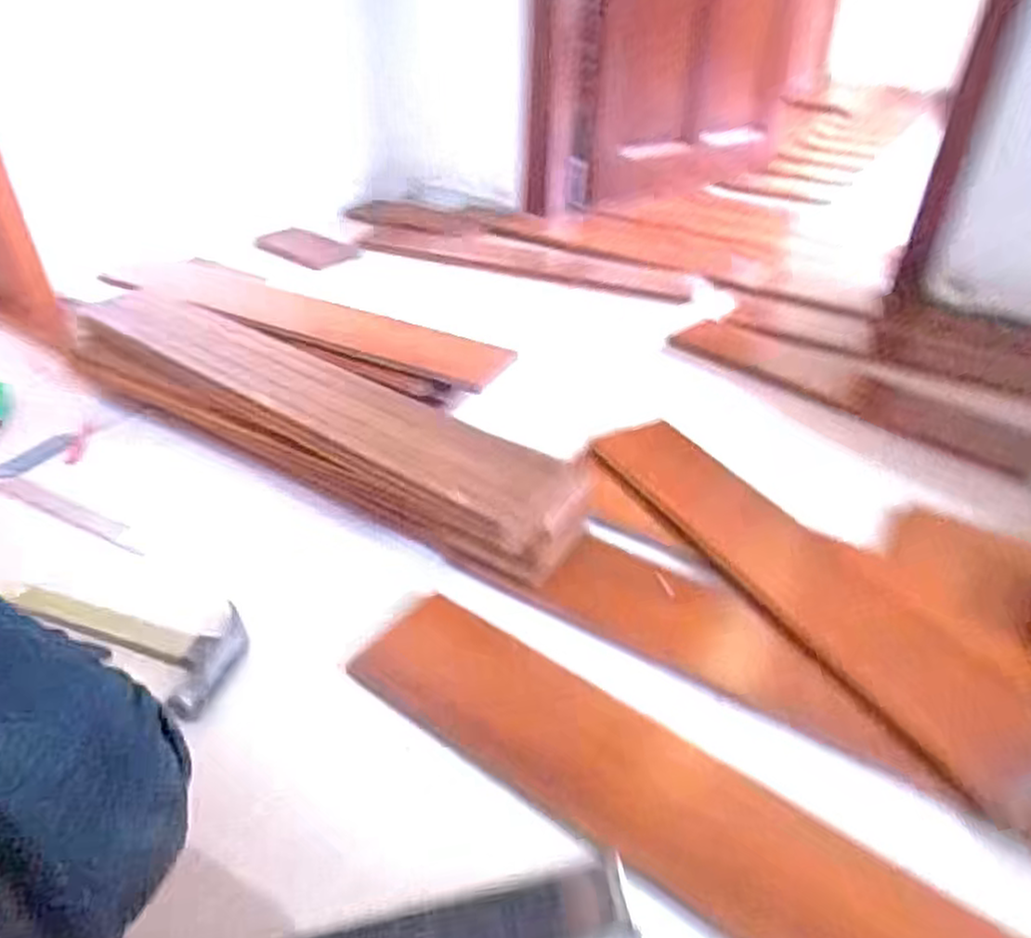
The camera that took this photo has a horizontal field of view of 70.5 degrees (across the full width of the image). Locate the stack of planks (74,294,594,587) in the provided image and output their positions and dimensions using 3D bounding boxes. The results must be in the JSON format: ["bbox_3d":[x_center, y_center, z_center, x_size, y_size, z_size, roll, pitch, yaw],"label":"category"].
[{"bbox_3d":[-0.316,-0.064,0.984,0.880,0.123,0.164,21,40,23],"label":"stack of planks"}]

